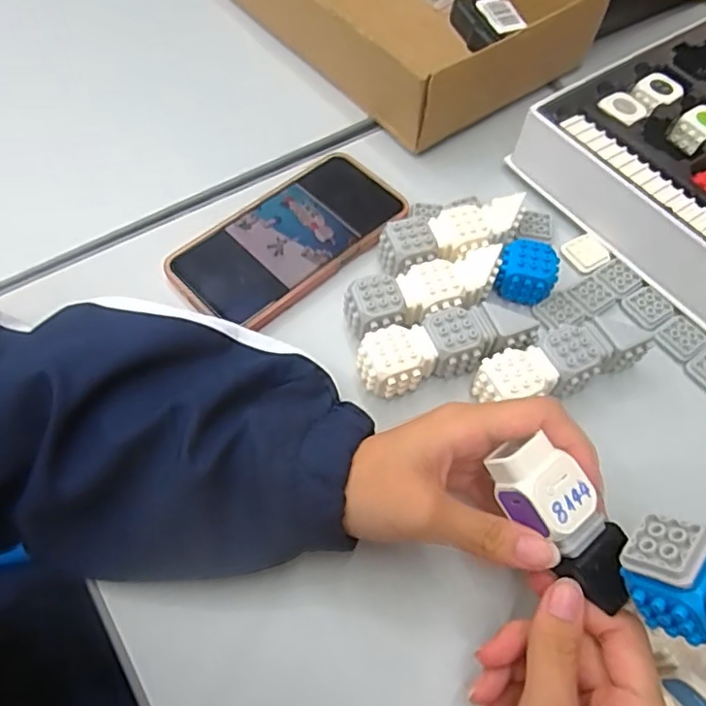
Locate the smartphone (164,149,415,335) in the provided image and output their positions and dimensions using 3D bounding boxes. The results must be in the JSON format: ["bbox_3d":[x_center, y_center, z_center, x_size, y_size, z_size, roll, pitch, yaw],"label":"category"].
[{"bbox_3d":[-0.043,-0.083,0.418,0.167,0.014,0.083,-39,70,-21],"label":"smartphone"}]

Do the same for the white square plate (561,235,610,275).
[{"bbox_3d":[0.167,-0.072,0.422,0.028,0.004,0.028,-28,67,-17],"label":"white square plate"}]

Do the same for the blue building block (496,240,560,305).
[{"bbox_3d":[0.116,-0.054,0.390,0.035,0.031,0.029,15,62,5],"label":"blue building block"}]

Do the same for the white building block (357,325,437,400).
[{"bbox_3d":[0.026,0.006,0.357,0.043,0.035,0.035,-23,65,-15],"label":"white building block"}]

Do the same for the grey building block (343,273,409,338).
[{"bbox_3d":[0.014,-0.025,0.372,0.034,0.035,0.035,-13,63,-10],"label":"grey building block"}]

